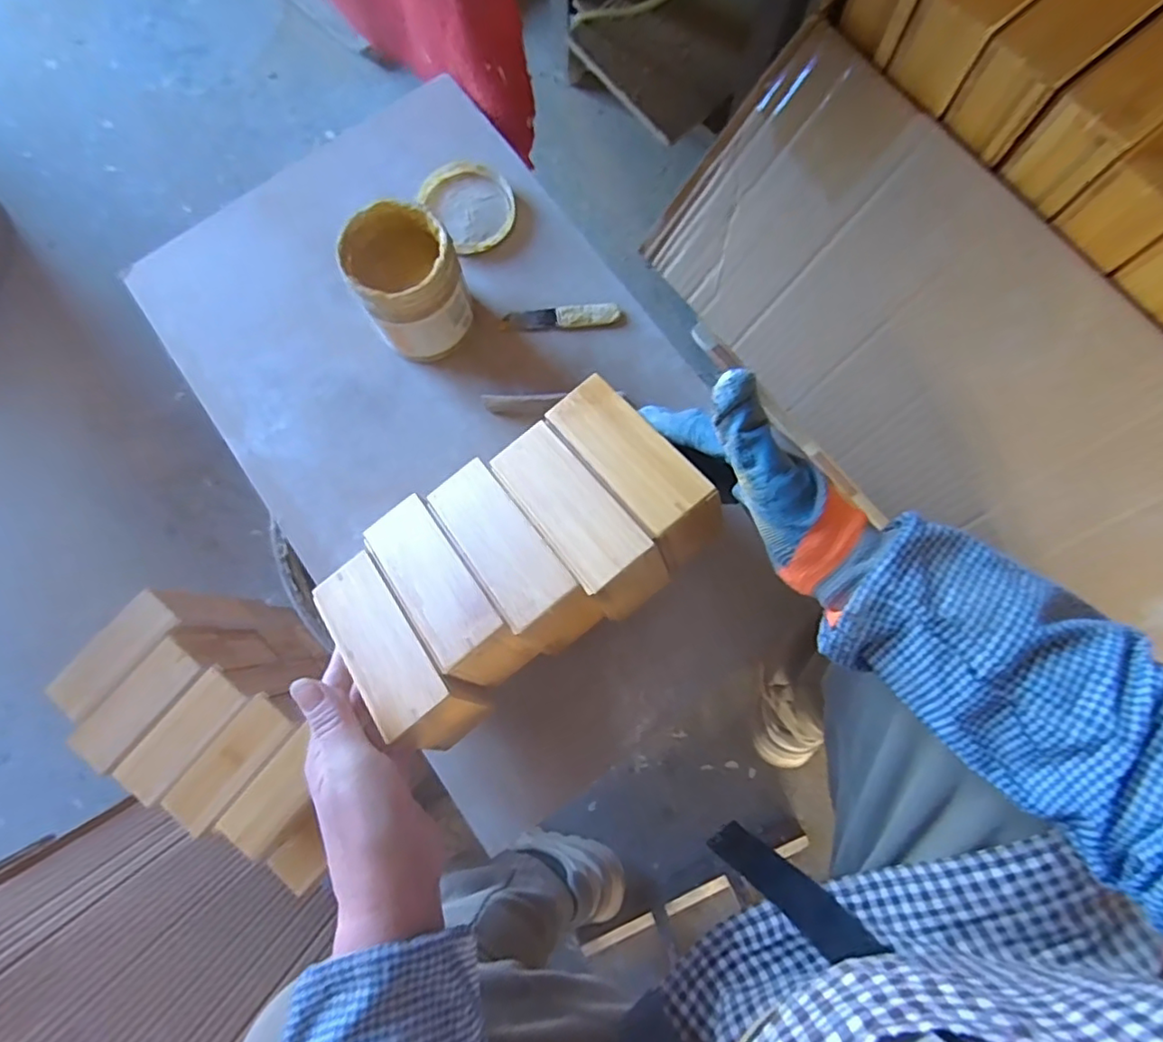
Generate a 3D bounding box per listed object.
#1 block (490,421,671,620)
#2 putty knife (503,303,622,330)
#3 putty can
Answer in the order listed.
[{"bbox_3d":[-0.004,-0.003,0.407,0.051,0.055,0.134,-37,72,-6],"label":"block"},{"bbox_3d":[-0.016,-0.178,0.529,0.099,0.011,0.019,-3,79,0],"label":"putty knife"},{"bbox_3d":[-0.136,-0.185,0.483,0.082,0.090,0.086,-25,80,-4],"label":"putty can"}]

